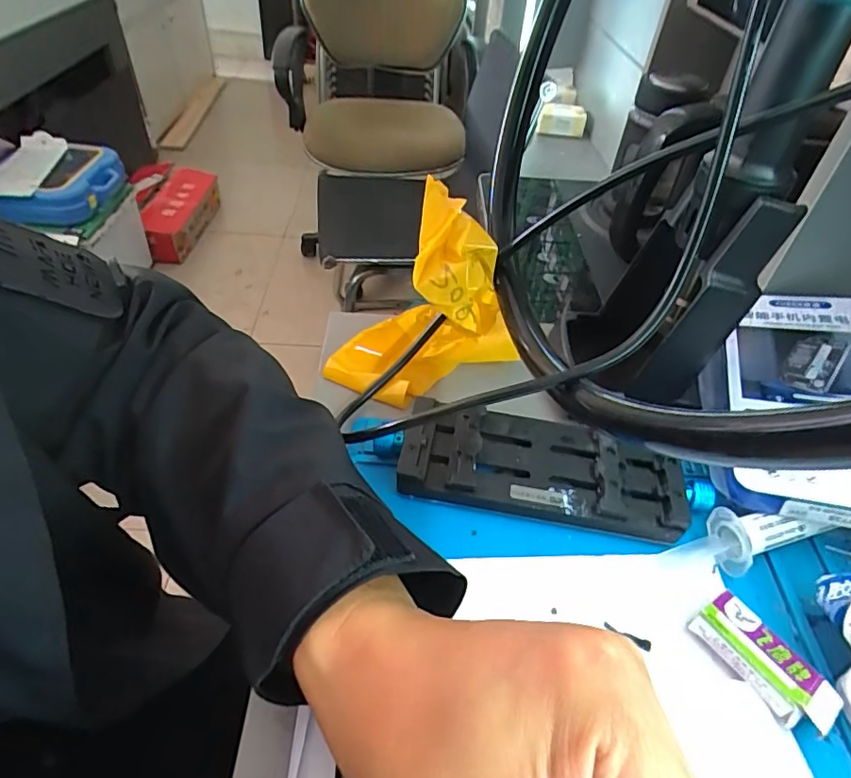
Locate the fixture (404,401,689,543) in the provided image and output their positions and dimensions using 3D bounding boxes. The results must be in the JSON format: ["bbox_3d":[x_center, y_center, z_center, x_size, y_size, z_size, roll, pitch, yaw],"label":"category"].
[{"bbox_3d":[0.064,0.043,0.300,0.148,0.023,0.060,10,46,4],"label":"fixture"}]

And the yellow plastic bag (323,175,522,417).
[{"bbox_3d":[0.001,-0.045,0.332,0.129,0.113,0.052,-5,47,-10],"label":"yellow plastic bag"}]

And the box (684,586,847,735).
[{"bbox_3d":[0.148,0.120,0.236,0.025,0.017,0.057,-23,52,-25],"label":"box"}]

